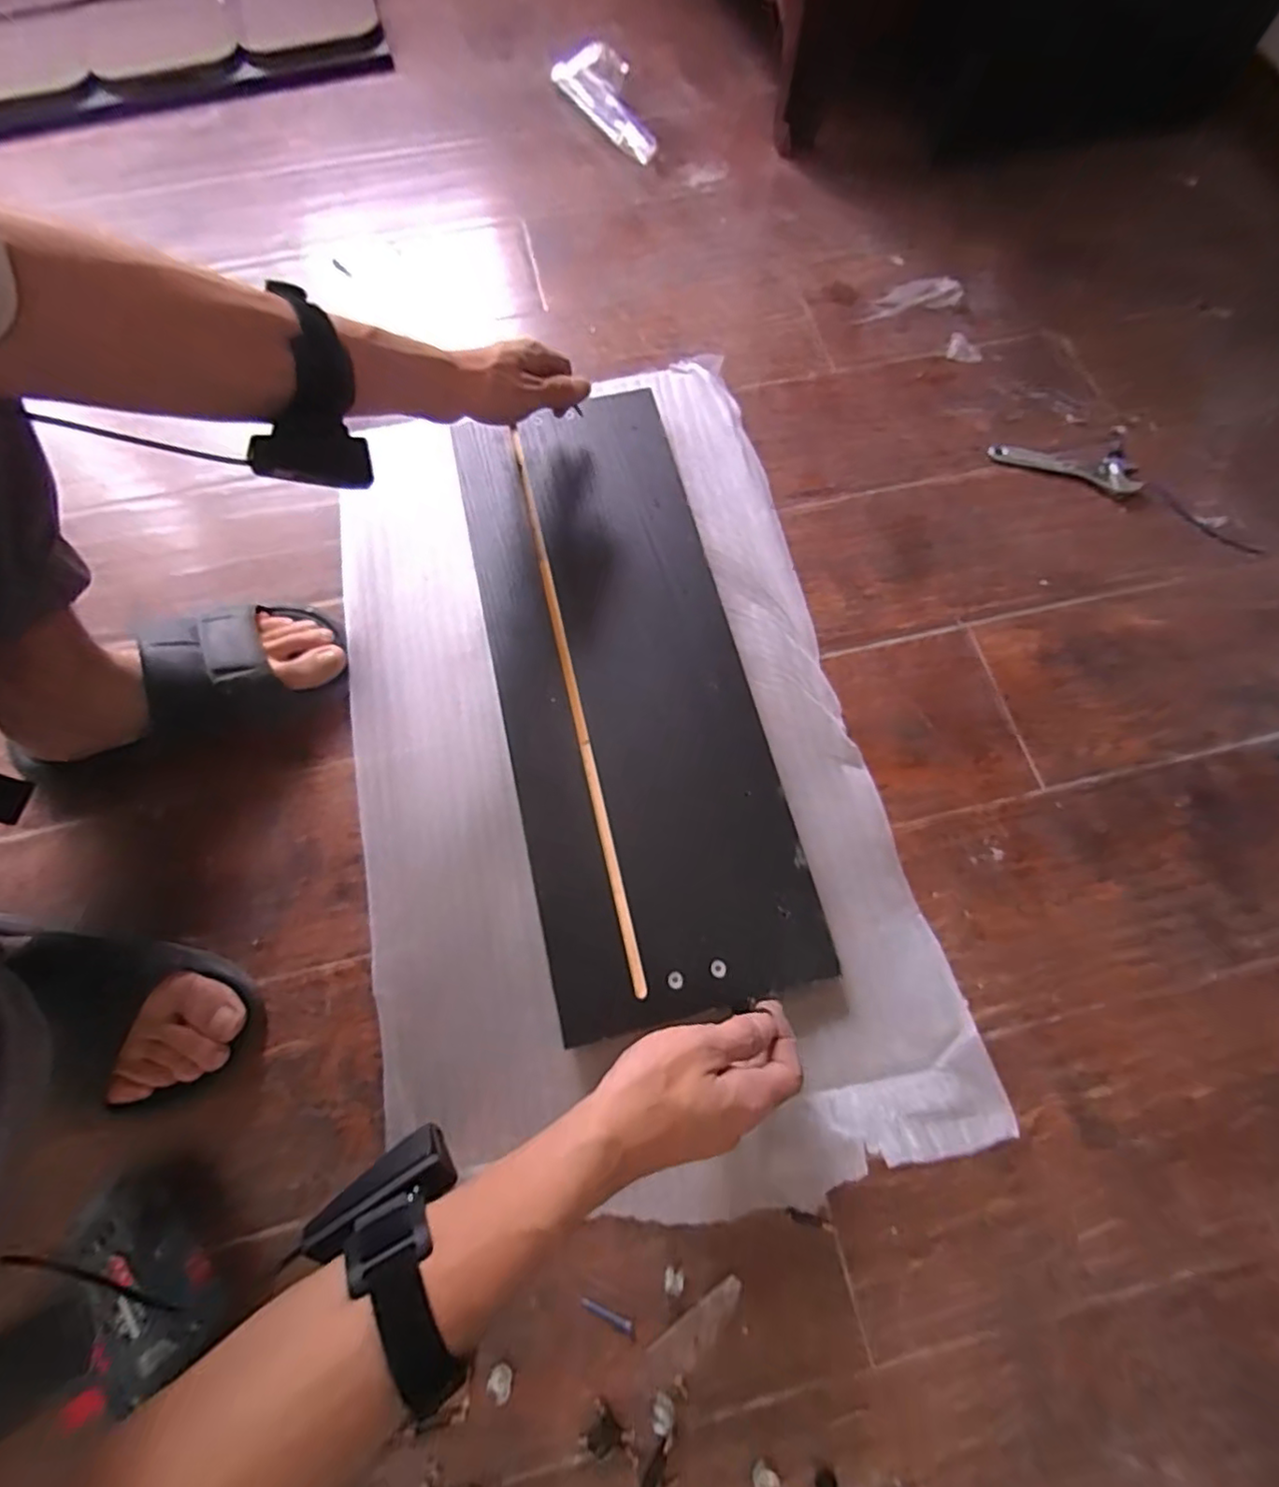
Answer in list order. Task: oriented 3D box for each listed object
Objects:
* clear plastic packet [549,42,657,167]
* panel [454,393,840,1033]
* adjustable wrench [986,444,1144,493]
[{"bbox_3d":[-0.036,-0.849,0.799,0.083,0.015,0.212,-32,80,2],"label":"clear plastic packet"},{"bbox_3d":[-0.018,-0.062,0.518,0.201,0.017,0.547,-13,73,-3],"label":"panel"},{"bbox_3d":[0.433,-0.288,0.620,0.144,0.010,0.043,19,72,8],"label":"adjustable wrench"}]

